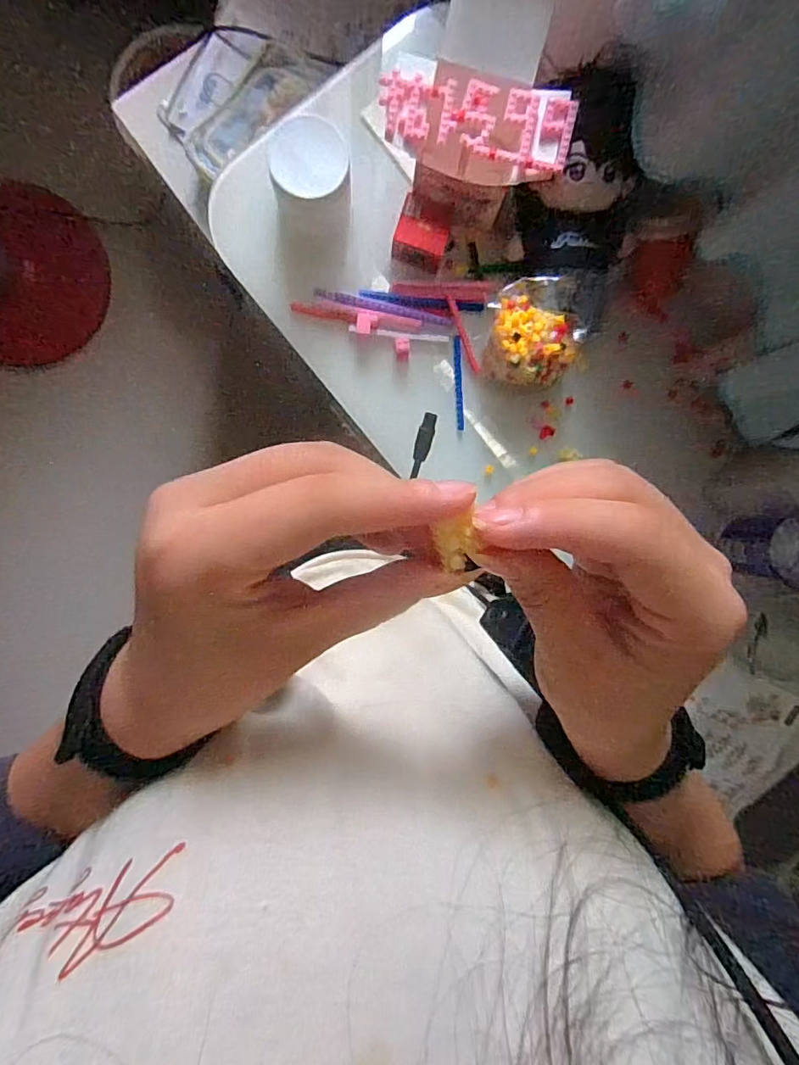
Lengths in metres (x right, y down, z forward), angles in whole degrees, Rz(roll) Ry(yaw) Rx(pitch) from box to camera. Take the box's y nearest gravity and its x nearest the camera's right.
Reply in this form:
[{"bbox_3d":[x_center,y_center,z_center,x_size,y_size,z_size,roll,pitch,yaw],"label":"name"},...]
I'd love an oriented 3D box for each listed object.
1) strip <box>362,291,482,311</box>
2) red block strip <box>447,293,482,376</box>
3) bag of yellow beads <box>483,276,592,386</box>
[{"bbox_3d":[0.025,-0.251,0.564,0.134,0.005,0.011,4,92,-5],"label":"strip"},{"bbox_3d":[0.070,-0.218,0.570,0.011,0.009,0.088,-20,94,-4],"label":"red block strip"},{"bbox_3d":[0.138,-0.209,0.545,0.100,0.068,0.105,20,90,-5],"label":"bag of yellow beads"}]

